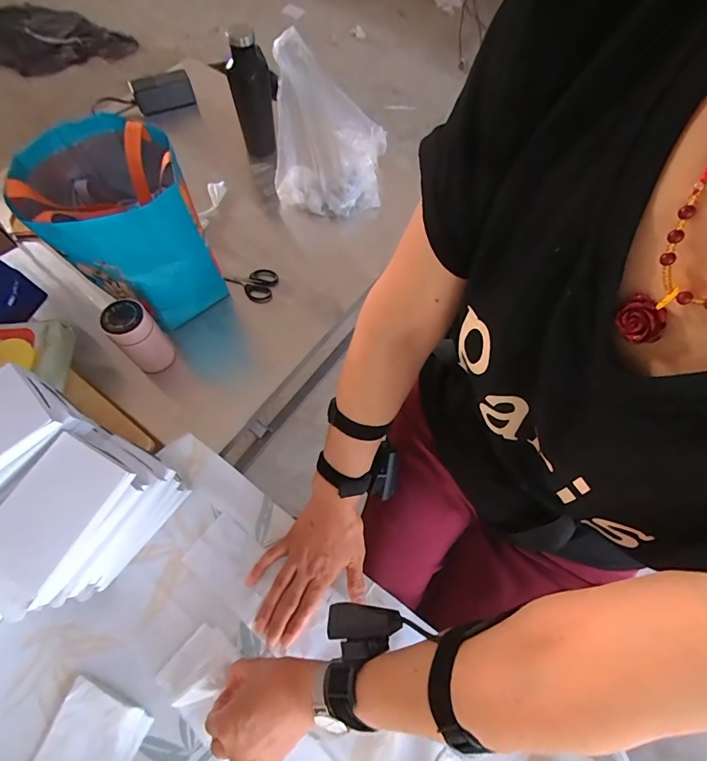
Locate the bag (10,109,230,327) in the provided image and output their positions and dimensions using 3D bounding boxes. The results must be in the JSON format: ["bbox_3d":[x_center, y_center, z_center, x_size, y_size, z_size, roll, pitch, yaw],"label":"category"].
[{"bbox_3d":[-0.357,-0.248,0.639,0.198,0.229,0.232,-26,69,-12],"label":"bag"}]

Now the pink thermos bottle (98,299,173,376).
[{"bbox_3d":[-0.327,-0.067,0.623,0.063,0.125,0.059,-37,72,-16],"label":"pink thermos bottle"}]

